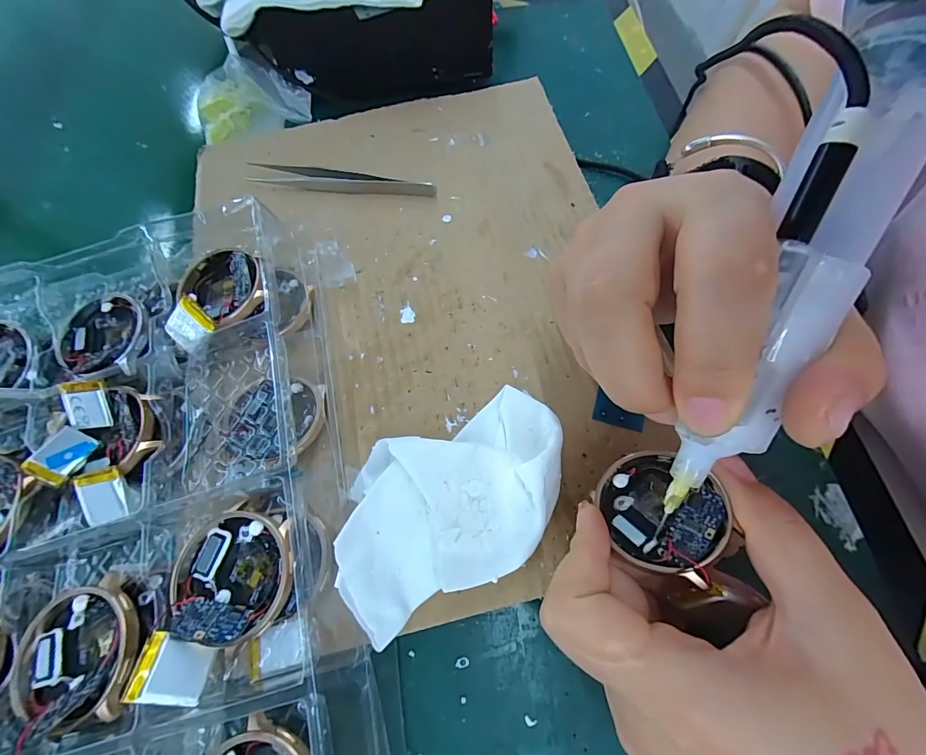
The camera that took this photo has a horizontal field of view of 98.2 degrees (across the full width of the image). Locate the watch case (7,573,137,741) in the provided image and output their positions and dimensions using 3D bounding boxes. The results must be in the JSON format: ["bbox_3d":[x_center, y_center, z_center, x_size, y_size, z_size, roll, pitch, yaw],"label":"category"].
[{"bbox_3d":[-0.142,0.102,0.146,0.045,0.015,0.045,-23,67,-8],"label":"watch case"}]

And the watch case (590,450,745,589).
[{"bbox_3d":[0.072,0.049,0.145,0.040,0.011,0.046,-39,32,-2],"label":"watch case"}]

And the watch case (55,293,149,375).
[{"bbox_3d":[-0.180,-0.021,0.199,0.042,0.007,0.049,-24,68,-8],"label":"watch case"}]

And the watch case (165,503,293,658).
[{"bbox_3d":[-0.085,0.072,0.149,0.044,0.015,0.042,18,68,10],"label":"watch case"}]

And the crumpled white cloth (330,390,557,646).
[{"bbox_3d":[-0.002,0.050,0.170,0.103,0.027,0.068,-25,68,-8],"label":"crumpled white cloth"}]

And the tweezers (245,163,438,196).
[{"bbox_3d":[-0.079,-0.128,0.256,0.123,0.012,0.013,9,67,6],"label":"tweezers"}]

